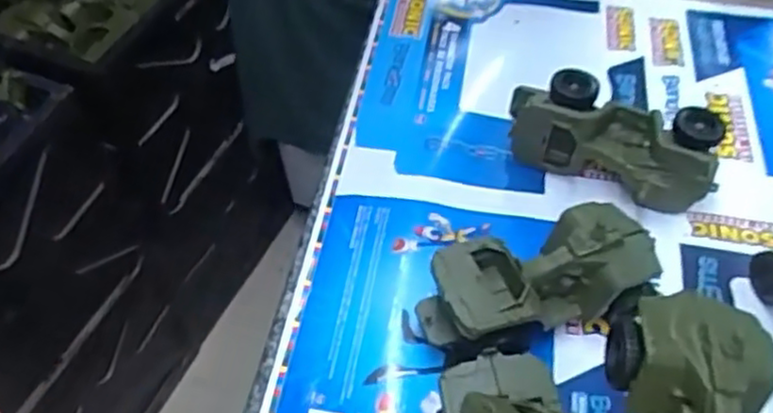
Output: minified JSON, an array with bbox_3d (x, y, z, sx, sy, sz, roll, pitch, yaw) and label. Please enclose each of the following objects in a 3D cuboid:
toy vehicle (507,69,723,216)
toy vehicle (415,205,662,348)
[{"bbox_3d":[0.203,-0.057,0.655,0.187,0.079,0.070,21,54,16],"label":"toy vehicle"},{"bbox_3d":[0.116,0.061,0.559,0.181,0.081,0.079,-18,53,-14],"label":"toy vehicle"}]

